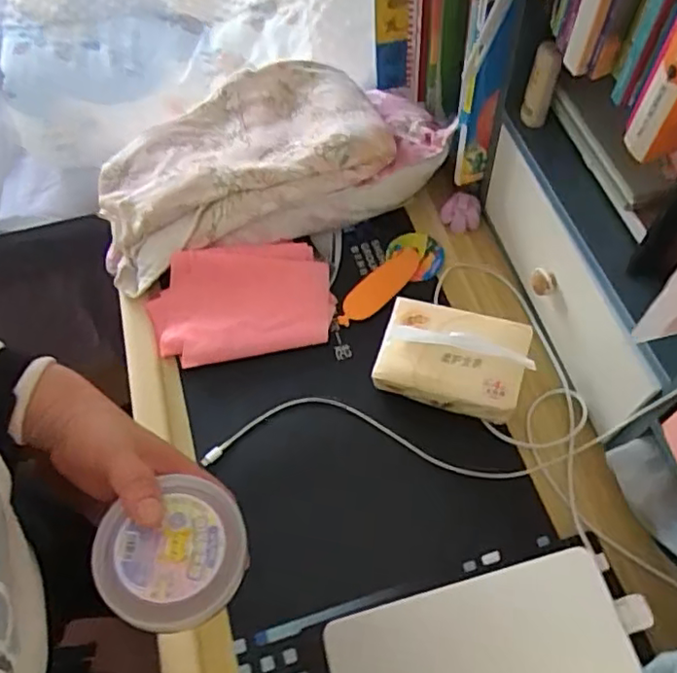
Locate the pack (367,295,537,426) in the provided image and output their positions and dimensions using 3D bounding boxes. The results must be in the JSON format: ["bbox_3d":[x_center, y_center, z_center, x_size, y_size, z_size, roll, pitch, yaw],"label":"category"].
[{"bbox_3d":[0.106,0.022,0.598,0.134,0.091,0.087,15,64,12],"label":"pack"}]

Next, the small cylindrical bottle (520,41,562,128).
[{"bbox_3d":[0.180,-0.224,0.558,0.024,0.082,0.017,16,64,13],"label":"small cylindrical bottle"}]

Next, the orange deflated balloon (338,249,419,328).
[{"bbox_3d":[0.045,-0.056,0.695,0.040,0.006,0.121,36,70,20],"label":"orange deflated balloon"}]

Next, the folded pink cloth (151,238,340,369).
[{"bbox_3d":[-0.106,-0.039,0.676,0.195,0.041,0.123,-13,62,-3],"label":"folded pink cloth"}]

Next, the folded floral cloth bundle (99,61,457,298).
[{"bbox_3d":[-0.090,-0.205,0.725,0.396,0.082,0.190,-18,62,-5],"label":"folded floral cloth bundle"}]

